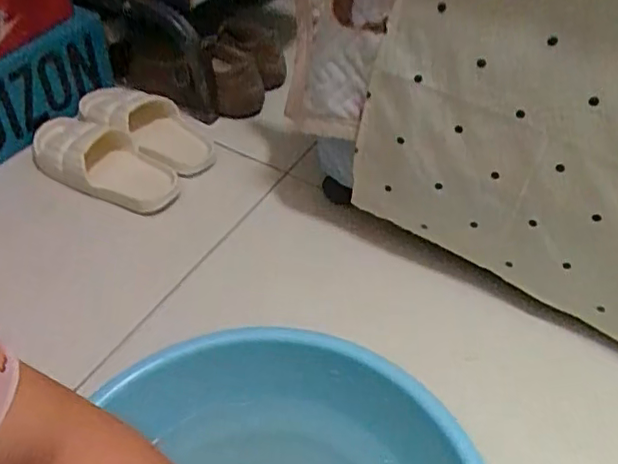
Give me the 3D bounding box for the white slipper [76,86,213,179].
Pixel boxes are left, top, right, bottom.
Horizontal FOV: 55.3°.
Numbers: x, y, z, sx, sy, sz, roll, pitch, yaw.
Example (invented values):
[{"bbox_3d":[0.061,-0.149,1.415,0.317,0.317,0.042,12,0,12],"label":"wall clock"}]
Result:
[{"bbox_3d":[-0.249,-0.173,0.906,0.246,0.070,0.110,24,49,17],"label":"white slipper"}]

